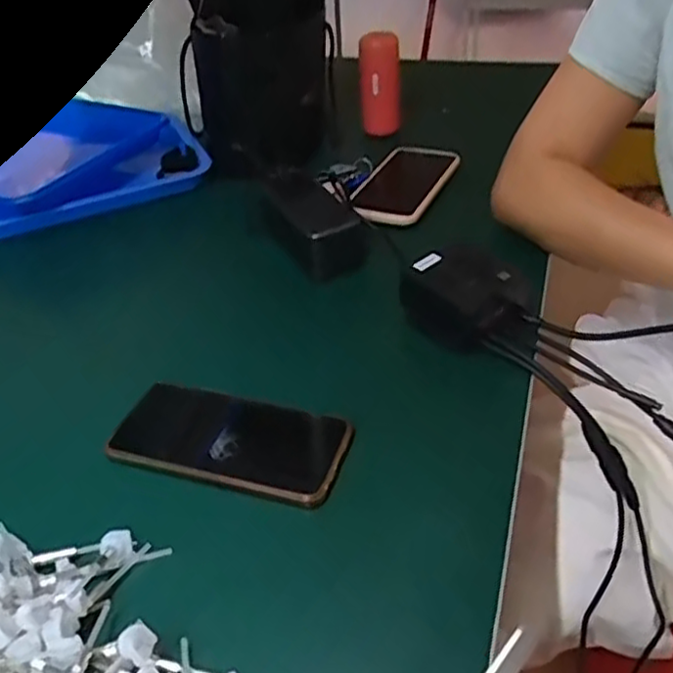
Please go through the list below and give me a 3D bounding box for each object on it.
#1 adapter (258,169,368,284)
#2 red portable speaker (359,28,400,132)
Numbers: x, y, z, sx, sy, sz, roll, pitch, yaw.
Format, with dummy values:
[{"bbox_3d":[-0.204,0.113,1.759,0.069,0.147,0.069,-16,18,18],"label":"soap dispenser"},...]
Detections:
[{"bbox_3d":[-0.033,-0.118,0.681,0.058,0.040,0.143,-20,41,-21],"label":"adapter"},{"bbox_3d":[0.053,-0.309,0.850,0.050,0.118,0.046,0,38,4],"label":"red portable speaker"}]

